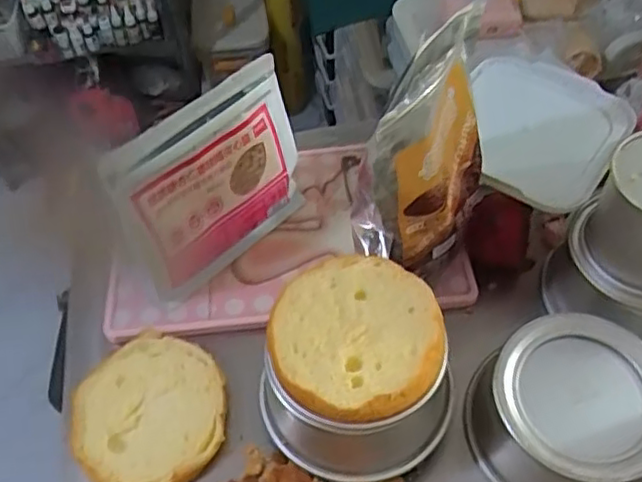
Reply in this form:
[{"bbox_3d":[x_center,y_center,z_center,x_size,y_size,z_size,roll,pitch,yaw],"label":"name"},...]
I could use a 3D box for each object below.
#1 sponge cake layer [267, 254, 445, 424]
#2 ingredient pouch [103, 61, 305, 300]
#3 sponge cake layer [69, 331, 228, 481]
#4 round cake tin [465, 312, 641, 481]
[{"bbox_3d":[0.027,0.068,0.497,0.121,0.019,0.129,-2,52,2],"label":"sponge cake layer"},{"bbox_3d":[-0.098,-0.053,0.624,0.192,0.174,0.045,-38,59,-23],"label":"ingredient pouch"},{"bbox_3d":[-0.148,0.152,0.585,0.132,0.028,0.136,-2,52,2],"label":"sponge cake layer"},{"bbox_3d":[0.198,0.141,0.536,0.142,0.084,0.135,-2,52,2],"label":"round cake tin"}]

